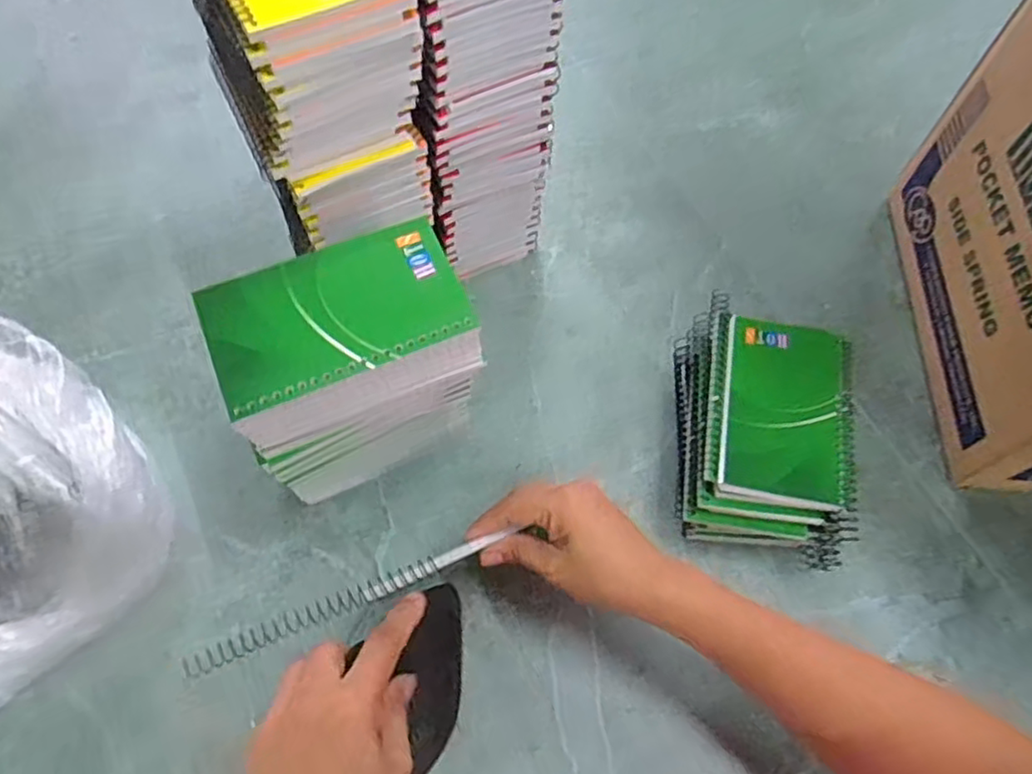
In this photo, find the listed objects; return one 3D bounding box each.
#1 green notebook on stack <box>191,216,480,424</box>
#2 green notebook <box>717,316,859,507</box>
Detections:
[{"bbox_3d":[-0.094,-0.042,0.348,0.129,0.009,0.081,-22,64,-12],"label":"green notebook on stack"},{"bbox_3d":[0.184,0.014,0.451,0.084,0.008,0.135,12,64,4],"label":"green notebook"}]

